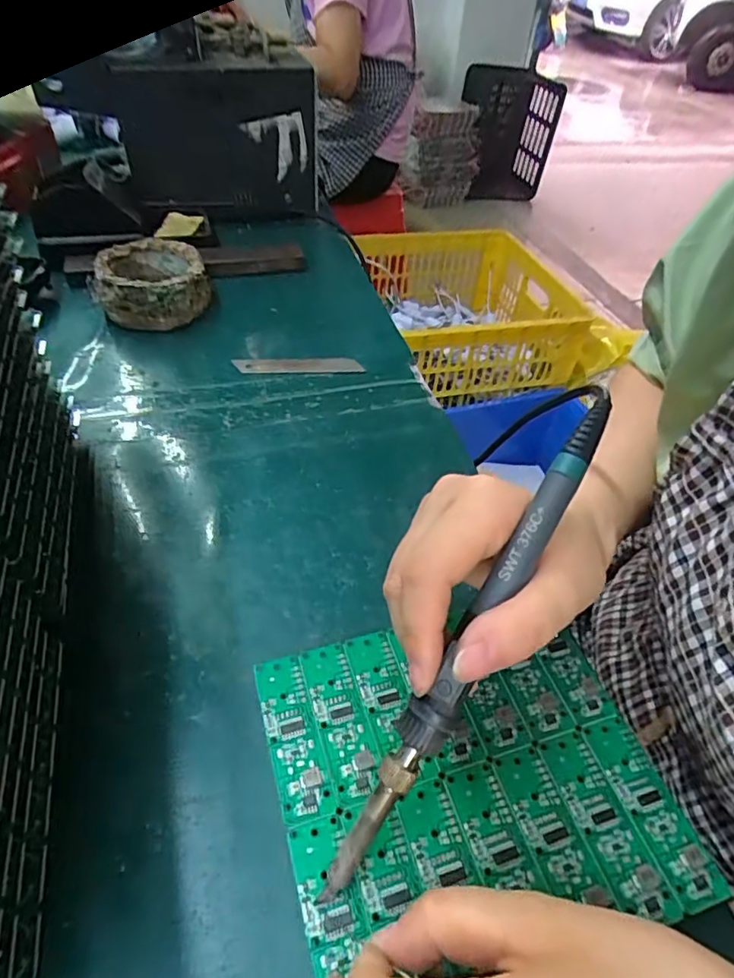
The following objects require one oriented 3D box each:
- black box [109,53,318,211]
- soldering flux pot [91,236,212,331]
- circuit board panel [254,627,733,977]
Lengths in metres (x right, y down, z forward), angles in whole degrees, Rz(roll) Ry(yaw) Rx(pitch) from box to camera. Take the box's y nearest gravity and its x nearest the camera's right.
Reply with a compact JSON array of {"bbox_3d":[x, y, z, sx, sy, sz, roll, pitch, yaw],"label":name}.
[{"bbox_3d":[-0.146,-0.356,0.557,0.183,0.126,0.092,-8,48,-13],"label":"black box"},{"bbox_3d":[-0.177,-0.168,0.464,0.084,0.048,0.082,-12,49,-17],"label":"soldering flux pot"},{"bbox_3d":[0.040,0.113,0.231,0.147,0.004,0.129,-10,48,-14],"label":"circuit board panel"}]

